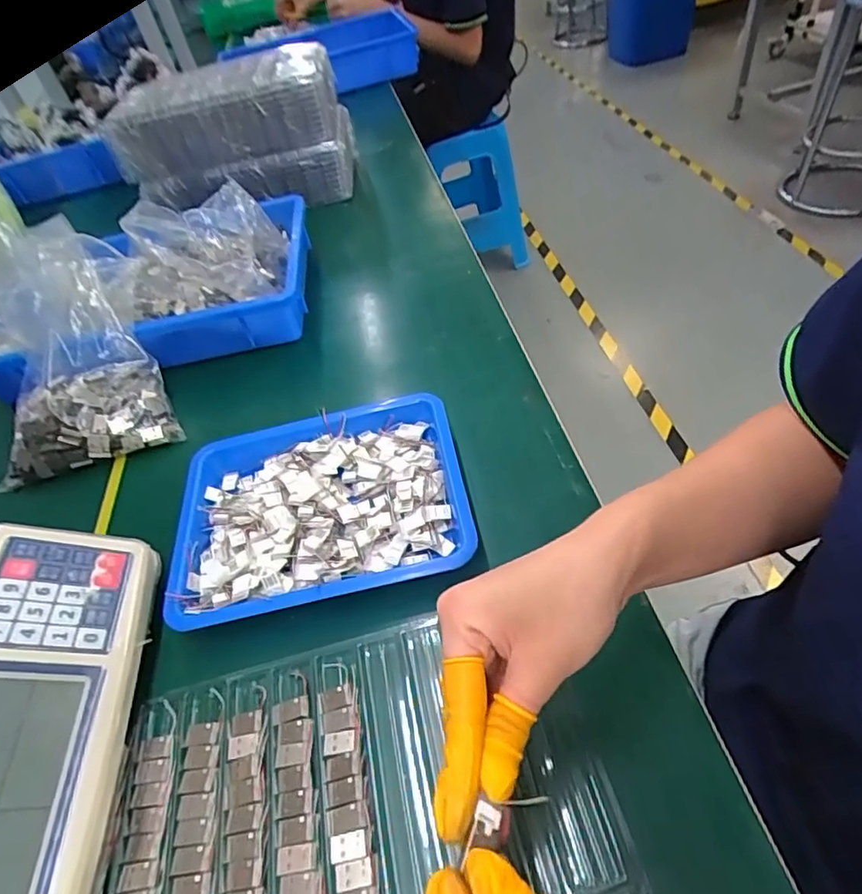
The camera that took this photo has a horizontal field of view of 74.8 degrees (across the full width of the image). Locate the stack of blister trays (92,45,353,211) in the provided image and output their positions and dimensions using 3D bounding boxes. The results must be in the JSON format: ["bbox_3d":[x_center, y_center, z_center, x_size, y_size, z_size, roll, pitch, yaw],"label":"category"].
[{"bbox_3d":[-0.283,-0.452,0.806,0.317,0.153,0.126,-9,47,-2],"label":"stack of blister trays"}]

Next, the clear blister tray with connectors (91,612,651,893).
[{"bbox_3d":[-0.047,0.182,0.307,0.266,0.024,0.161,-12,47,-4],"label":"clear blister tray with connectors"}]

